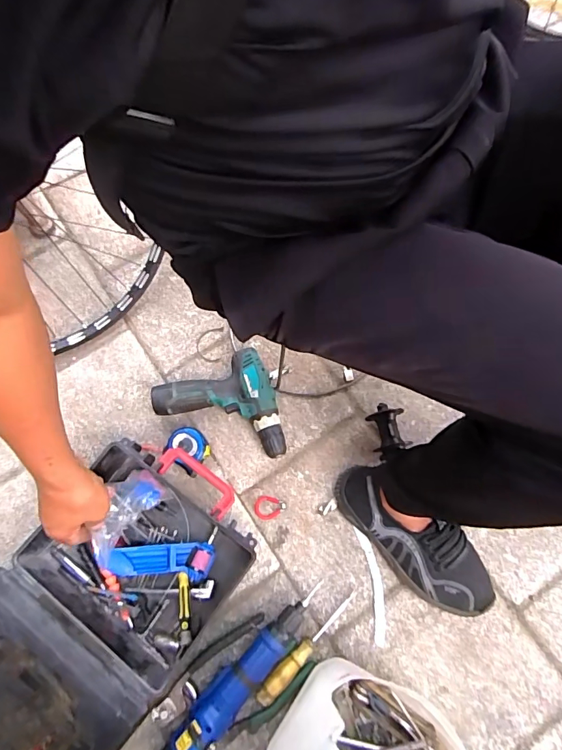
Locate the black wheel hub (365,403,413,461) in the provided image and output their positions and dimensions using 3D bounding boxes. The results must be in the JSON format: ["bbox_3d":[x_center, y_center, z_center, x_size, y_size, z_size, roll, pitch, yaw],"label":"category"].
[{"bbox_3d":[0.178,0.097,0.751,0.055,0.048,0.094,-11,71,-2],"label":"black wheel hub"}]

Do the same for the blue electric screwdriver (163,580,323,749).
[{"bbox_3d":[-0.052,0.414,0.625,0.055,0.053,0.310,40,76,14],"label":"blue electric screwdriver"}]

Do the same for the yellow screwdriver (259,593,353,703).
[{"bbox_3d":[0.037,0.390,0.658,0.024,0.029,0.189,41,76,14],"label":"yellow screwdriver"}]

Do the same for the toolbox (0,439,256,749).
[{"bbox_3d":[-0.230,0.245,0.556,0.283,0.302,0.285,34,75,12],"label":"toolbox"}]

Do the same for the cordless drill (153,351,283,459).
[{"bbox_3d":[-0.095,0.074,0.760,0.189,0.057,0.182,-24,72,-7],"label":"cordless drill"}]

